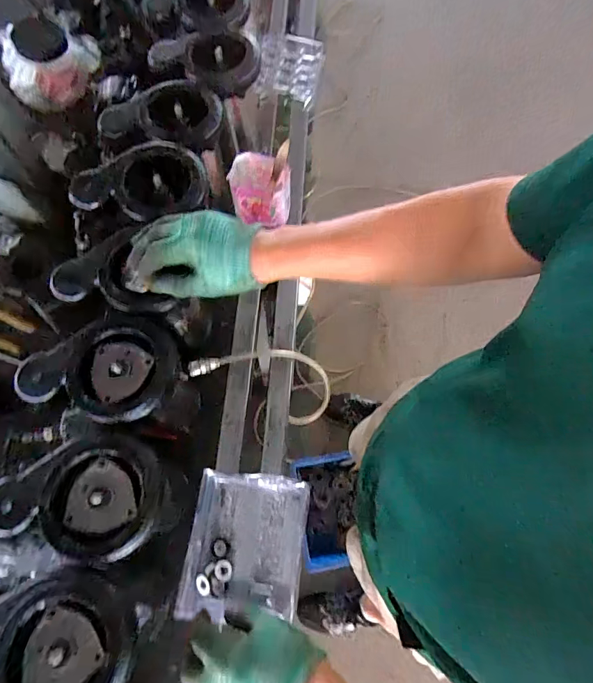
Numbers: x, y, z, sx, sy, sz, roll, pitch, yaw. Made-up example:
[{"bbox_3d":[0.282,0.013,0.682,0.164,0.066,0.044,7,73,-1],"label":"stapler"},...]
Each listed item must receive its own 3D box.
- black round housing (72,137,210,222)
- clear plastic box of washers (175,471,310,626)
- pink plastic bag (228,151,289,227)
[{"bbox_3d":[-0.202,-0.204,0.526,0.168,0.046,0.108,-15,71,-7],"label":"black round housing"},{"bbox_3d":[-0.066,0.259,0.526,0.144,0.029,0.165,7,69,1],"label":"clear plastic box of washers"},{"bbox_3d":[-0.057,-0.244,0.651,0.094,0.079,0.078,3,69,-1],"label":"pink plastic bag"}]

